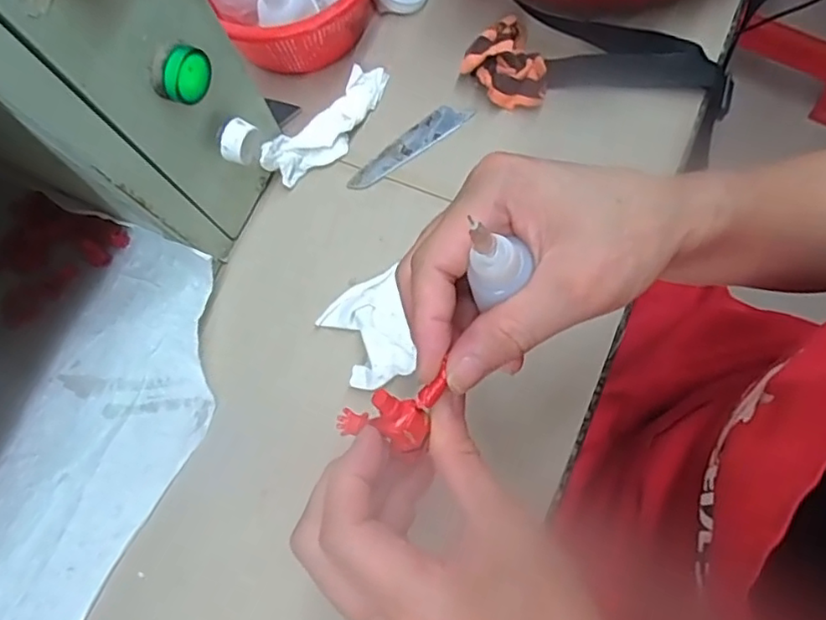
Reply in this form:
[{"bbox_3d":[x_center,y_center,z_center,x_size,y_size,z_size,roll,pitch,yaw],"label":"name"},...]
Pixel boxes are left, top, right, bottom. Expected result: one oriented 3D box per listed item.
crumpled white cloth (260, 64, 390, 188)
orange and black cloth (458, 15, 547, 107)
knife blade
[{"bbox_3d":[-0.058,-0.137,0.442,0.034,0.027,0.114,38,79,10],"label":"crumpled white cloth"},{"bbox_3d":[0.066,-0.178,0.444,0.057,0.033,0.058,2,75,2],"label":"orange and black cloth"},{"bbox_3d":[-0.004,-0.121,0.446,0.103,0.004,0.020,-34,77,-8],"label":"knife blade"}]

